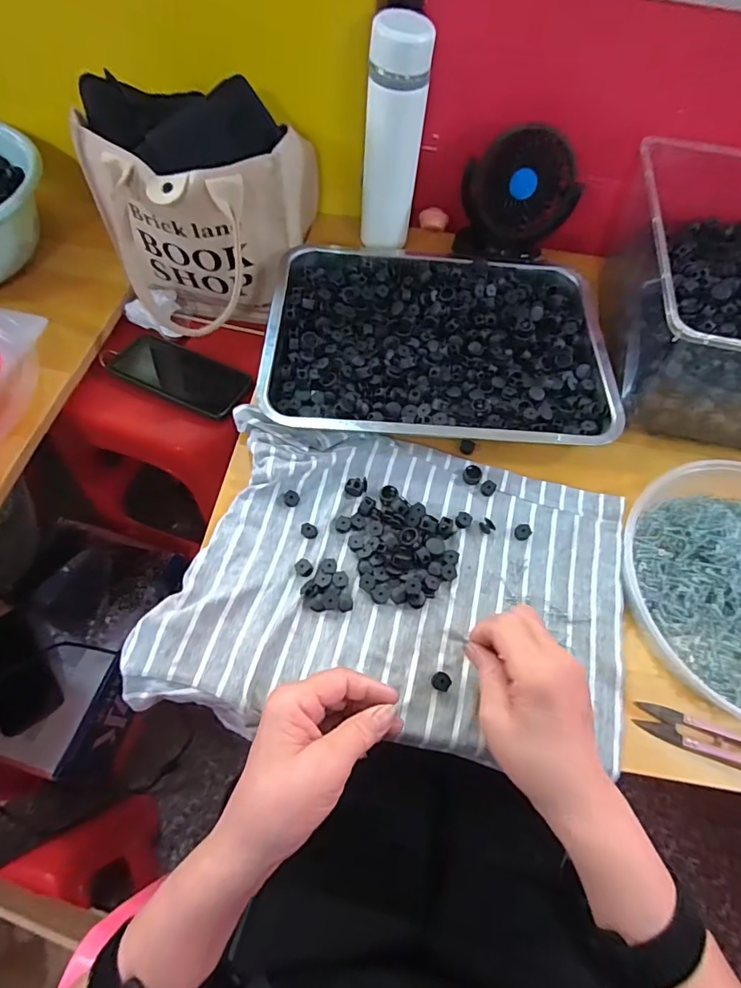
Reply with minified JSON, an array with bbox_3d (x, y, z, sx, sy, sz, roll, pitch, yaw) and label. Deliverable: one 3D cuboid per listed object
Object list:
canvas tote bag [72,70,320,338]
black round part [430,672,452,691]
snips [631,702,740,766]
[{"bbox_3d":[-0.190,-0.302,0.558,0.216,0.215,0.206,10,63,2],"label":"canvas tote bag"},{"bbox_3d":[0.055,0.144,0.378,0.015,0.007,0.013,24,64,9],"label":"black round part"},{"bbox_3d":[0.252,0.184,0.370,0.100,0.011,0.024,19,64,6],"label":"snips"}]

